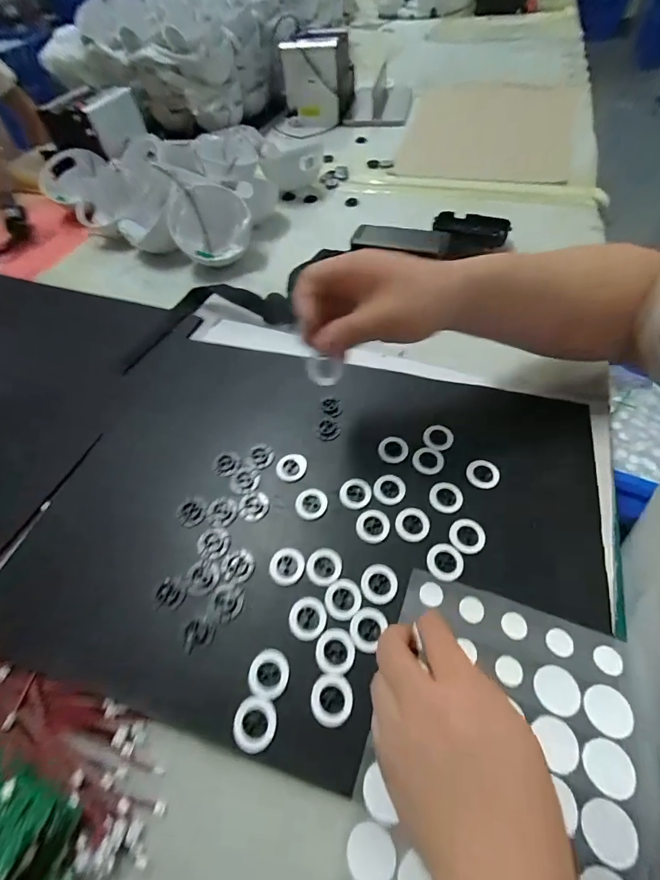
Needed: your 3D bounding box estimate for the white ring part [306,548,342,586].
[{"bbox_3d":[-0.005,0.103,0.312,0.028,0.004,0.030,-3,56,4],"label":"white ring part"}]

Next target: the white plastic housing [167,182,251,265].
[{"bbox_3d":[-0.174,-0.312,0.560,0.115,0.076,0.091,-15,56,-5],"label":"white plastic housing"}]

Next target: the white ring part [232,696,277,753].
[{"bbox_3d":[-0.051,0.194,0.260,0.029,0.010,0.030,-3,56,4],"label":"white ring part"}]

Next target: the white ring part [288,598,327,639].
[{"bbox_3d":[-0.017,0.136,0.291,0.028,0.004,0.029,-3,56,4],"label":"white ring part"}]

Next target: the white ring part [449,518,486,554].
[{"bbox_3d":[0.115,0.080,0.318,0.028,0.004,0.029,-3,56,4],"label":"white ring part"}]

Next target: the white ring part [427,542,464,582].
[{"bbox_3d":[0.094,0.098,0.308,0.028,0.004,0.029,-3,56,4],"label":"white ring part"}]

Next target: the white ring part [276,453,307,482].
[{"bbox_3d":[-0.037,0.026,0.367,0.028,0.006,0.028,-3,56,4],"label":"white ring part"}]

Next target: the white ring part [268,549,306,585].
[{"bbox_3d":[-0.036,0.104,0.314,0.028,0.004,0.030,-3,56,4],"label":"white ring part"}]

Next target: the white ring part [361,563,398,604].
[{"bbox_3d":[0.039,0.114,0.302,0.028,0.004,0.030,-3,56,4],"label":"white ring part"}]

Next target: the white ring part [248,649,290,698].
[{"bbox_3d":[-0.044,0.168,0.274,0.029,0.004,0.030,6,57,9],"label":"white ring part"}]

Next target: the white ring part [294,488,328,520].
[{"bbox_3d":[-0.017,0.057,0.344,0.029,0.004,0.028,-3,56,4],"label":"white ring part"}]

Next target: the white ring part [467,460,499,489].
[{"bbox_3d":[0.141,0.031,0.352,0.029,0.006,0.026,25,62,21],"label":"white ring part"}]

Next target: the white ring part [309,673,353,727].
[{"bbox_3d":[0.001,0.178,0.261,0.028,0.004,0.029,-3,56,4],"label":"white ring part"}]

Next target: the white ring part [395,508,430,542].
[{"bbox_3d":[0.071,0.072,0.327,0.028,0.004,0.029,6,57,10],"label":"white ring part"}]

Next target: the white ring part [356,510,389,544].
[{"bbox_3d":[0.037,0.073,0.329,0.028,0.004,0.029,6,57,10],"label":"white ring part"}]

